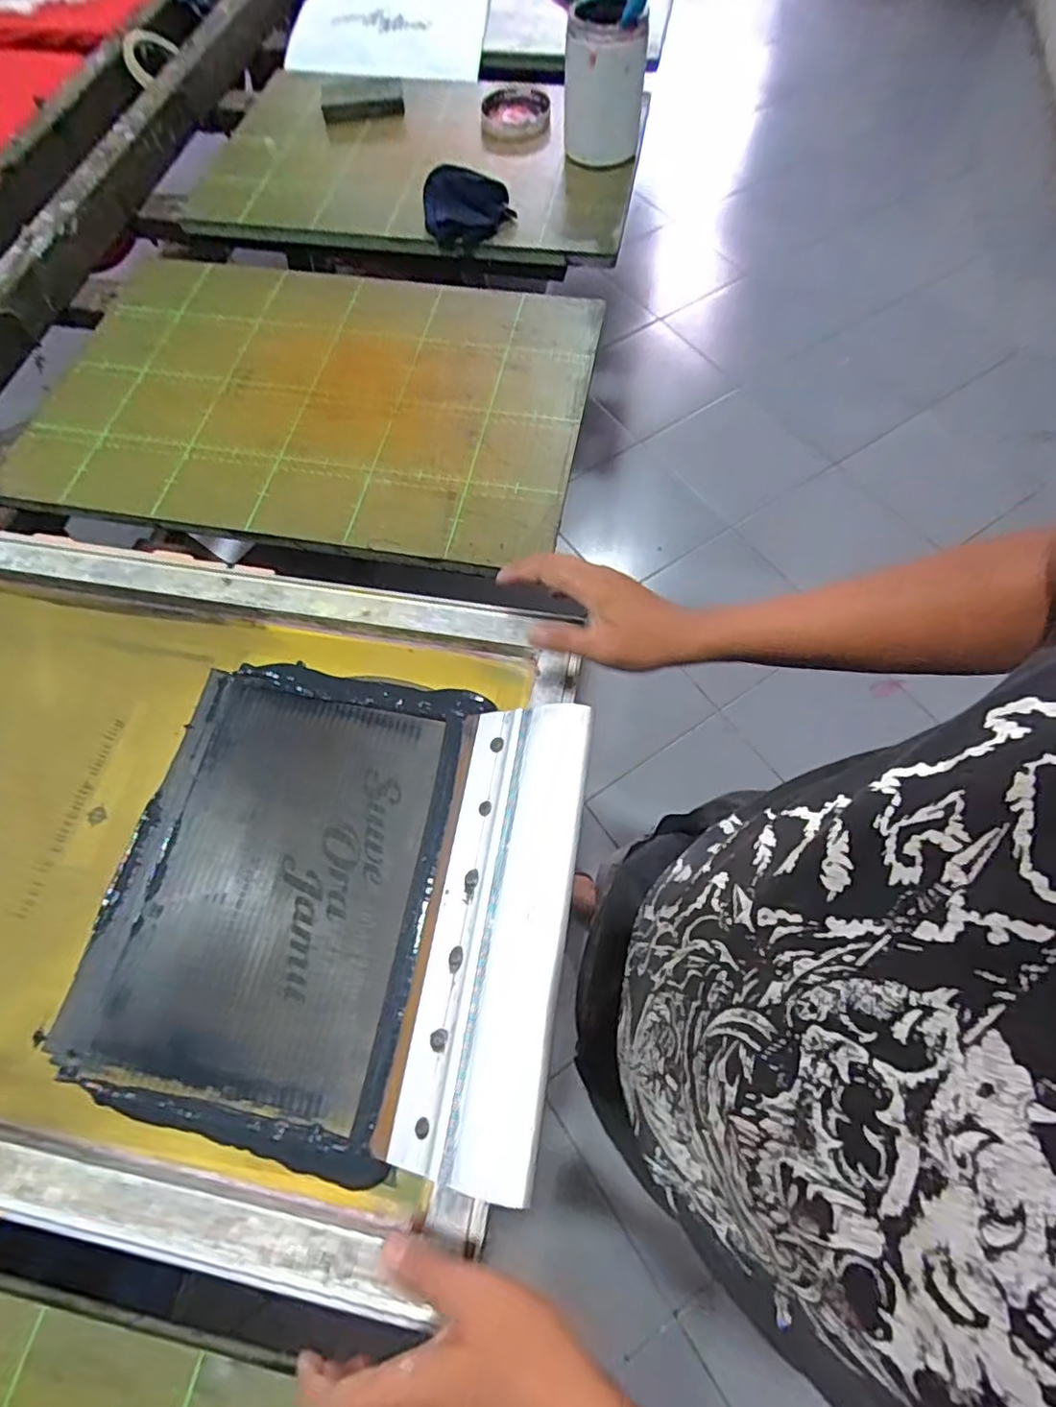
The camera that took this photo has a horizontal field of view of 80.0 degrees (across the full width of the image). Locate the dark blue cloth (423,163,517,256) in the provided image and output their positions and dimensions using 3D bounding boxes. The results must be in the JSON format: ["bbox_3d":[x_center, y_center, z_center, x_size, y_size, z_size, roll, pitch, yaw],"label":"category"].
[{"bbox_3d":[-0.085,-0.664,0.823,0.112,0.019,0.138,-17,65,-4],"label":"dark blue cloth"}]

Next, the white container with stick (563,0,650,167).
[{"bbox_3d":[0.097,-0.798,0.819,0.099,0.150,0.116,-1,65,3],"label":"white container with stick"}]

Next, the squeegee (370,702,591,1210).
[{"bbox_3d":[-0.019,0.144,0.428,0.109,0.032,0.293,-6,63,31],"label":"squeegee"}]

